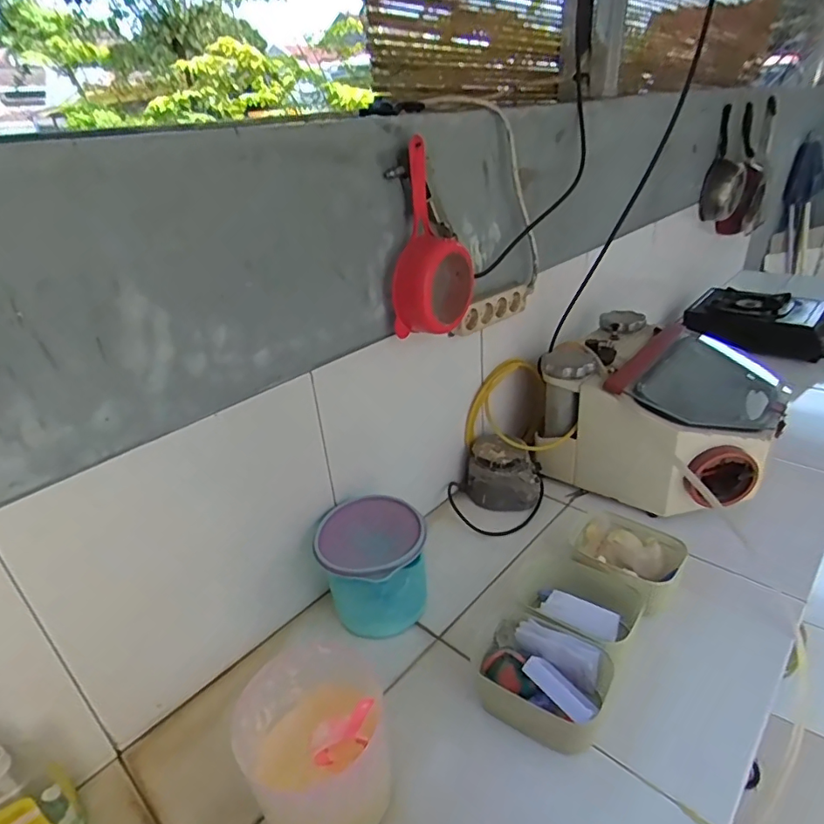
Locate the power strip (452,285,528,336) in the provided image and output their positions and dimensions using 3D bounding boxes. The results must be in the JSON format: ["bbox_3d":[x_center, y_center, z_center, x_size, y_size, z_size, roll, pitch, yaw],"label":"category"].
[{"bbox_3d":[0.151,-0.192,0.998,0.204,0.049,0.028,-29,36,-37],"label":"power strip"}]

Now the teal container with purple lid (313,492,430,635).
[{"bbox_3d":[-0.054,0.242,0.816,0.150,0.165,0.146,-4,28,2],"label":"teal container with purple lid"}]

